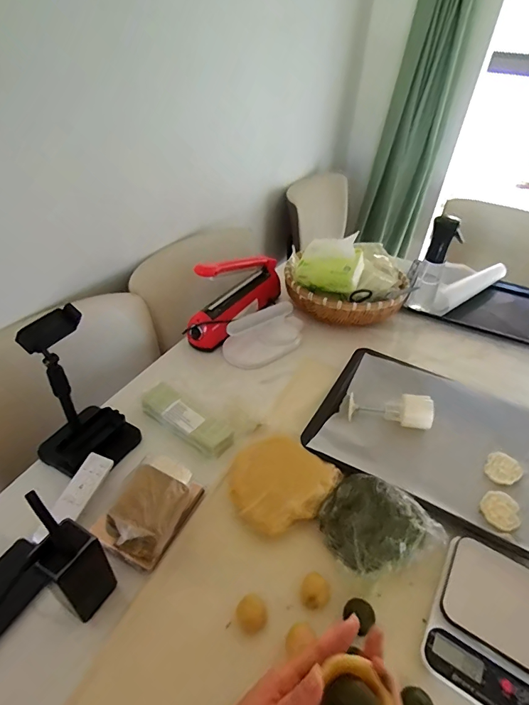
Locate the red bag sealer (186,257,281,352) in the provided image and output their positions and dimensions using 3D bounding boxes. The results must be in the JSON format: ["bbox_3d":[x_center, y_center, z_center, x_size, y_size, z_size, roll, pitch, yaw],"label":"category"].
[{"bbox_3d":[-0.058,-0.151,0.918,0.070,0.169,0.307,24,44,23],"label":"red bag sealer"}]

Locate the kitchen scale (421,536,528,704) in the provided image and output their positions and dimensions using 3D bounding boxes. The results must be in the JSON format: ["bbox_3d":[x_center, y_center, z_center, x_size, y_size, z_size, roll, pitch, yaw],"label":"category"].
[{"bbox_3d":[0.272,0.323,0.476,0.127,0.017,0.172,21,53,25],"label":"kitchen scale"}]

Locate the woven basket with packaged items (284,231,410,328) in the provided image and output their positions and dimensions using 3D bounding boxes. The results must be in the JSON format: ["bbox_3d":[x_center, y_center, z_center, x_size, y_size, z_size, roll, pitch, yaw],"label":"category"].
[{"bbox_3d":[0.218,-0.188,0.972,0.300,0.160,0.226,-14,43,-20],"label":"woven basket with packaged items"}]

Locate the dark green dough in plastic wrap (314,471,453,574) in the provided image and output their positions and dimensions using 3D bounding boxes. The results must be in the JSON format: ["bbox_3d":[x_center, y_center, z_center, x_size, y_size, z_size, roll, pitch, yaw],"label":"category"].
[{"bbox_3d":[0.154,0.235,0.540,0.152,0.061,0.124,30,46,28],"label":"dark green dough in plastic wrap"}]

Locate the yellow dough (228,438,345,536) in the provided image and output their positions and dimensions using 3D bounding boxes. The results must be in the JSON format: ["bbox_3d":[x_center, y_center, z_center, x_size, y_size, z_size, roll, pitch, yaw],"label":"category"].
[{"bbox_3d":[0.022,0.196,0.607,0.145,0.027,0.156,2,40,-2],"label":"yellow dough"}]

